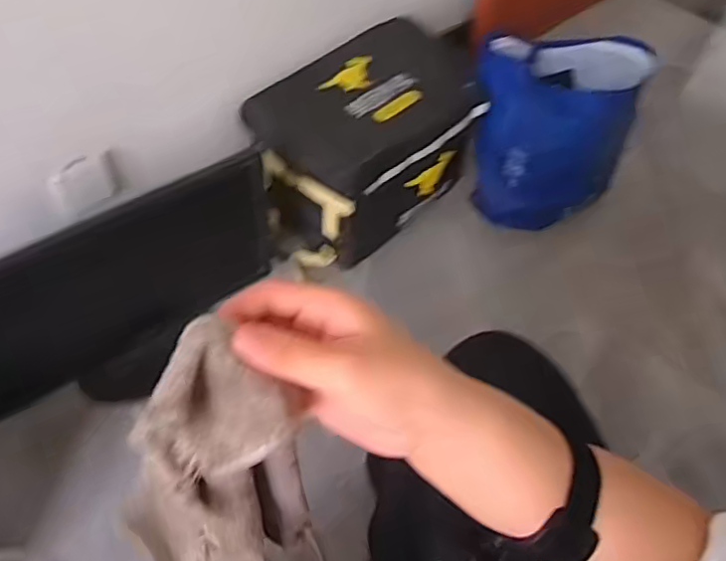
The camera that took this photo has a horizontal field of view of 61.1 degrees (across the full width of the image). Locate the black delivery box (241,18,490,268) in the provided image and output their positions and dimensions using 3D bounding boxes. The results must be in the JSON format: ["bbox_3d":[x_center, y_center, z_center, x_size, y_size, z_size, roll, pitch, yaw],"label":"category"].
[{"bbox_3d":[0.011,-0.270,1.270,0.449,0.279,0.301,-34,64,-26],"label":"black delivery box"}]

